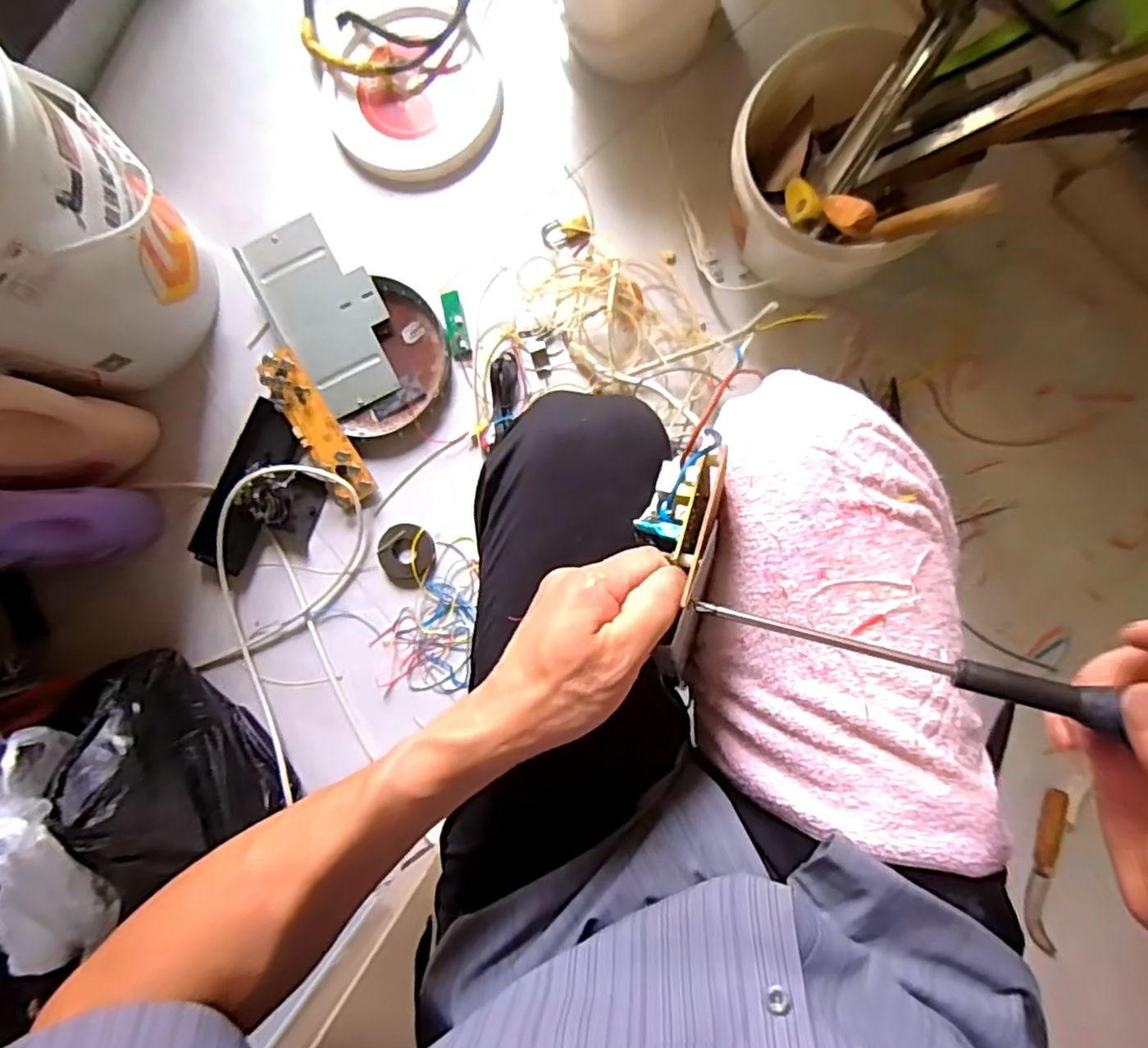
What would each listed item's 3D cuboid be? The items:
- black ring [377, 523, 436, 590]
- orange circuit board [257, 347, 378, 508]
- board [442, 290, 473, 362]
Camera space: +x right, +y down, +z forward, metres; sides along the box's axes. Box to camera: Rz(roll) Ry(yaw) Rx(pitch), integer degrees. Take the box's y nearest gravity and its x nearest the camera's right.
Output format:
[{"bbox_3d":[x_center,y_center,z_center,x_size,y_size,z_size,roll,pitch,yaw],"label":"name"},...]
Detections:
[{"bbox_3d":[-0.209,0.042,0.819,0.067,0.015,0.078,-6,87,4],"label":"black ring"},{"bbox_3d":[-0.320,-0.119,0.814,0.055,0.017,0.205,-32,95,3],"label":"orange circuit board"},{"bbox_3d":[-0.147,-0.251,0.830,0.023,0.007,0.088,-12,87,3],"label":"board"}]

